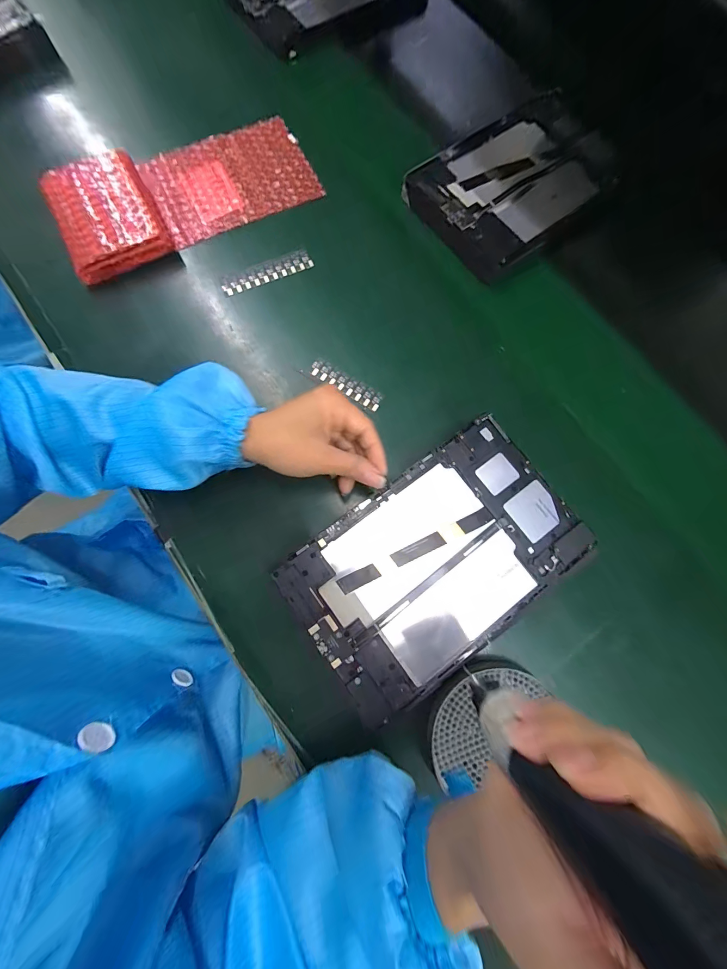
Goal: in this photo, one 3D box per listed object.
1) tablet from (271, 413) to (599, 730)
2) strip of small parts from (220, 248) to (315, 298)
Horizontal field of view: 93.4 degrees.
[{"bbox_3d":[0.062,0.064,0.292,0.237,0.010,0.152,-35,80,-8],"label":"tablet"},{"bbox_3d":[-0.103,-0.226,0.367,0.098,0.009,0.022,-23,80,-8],"label":"strip of small parts"}]

